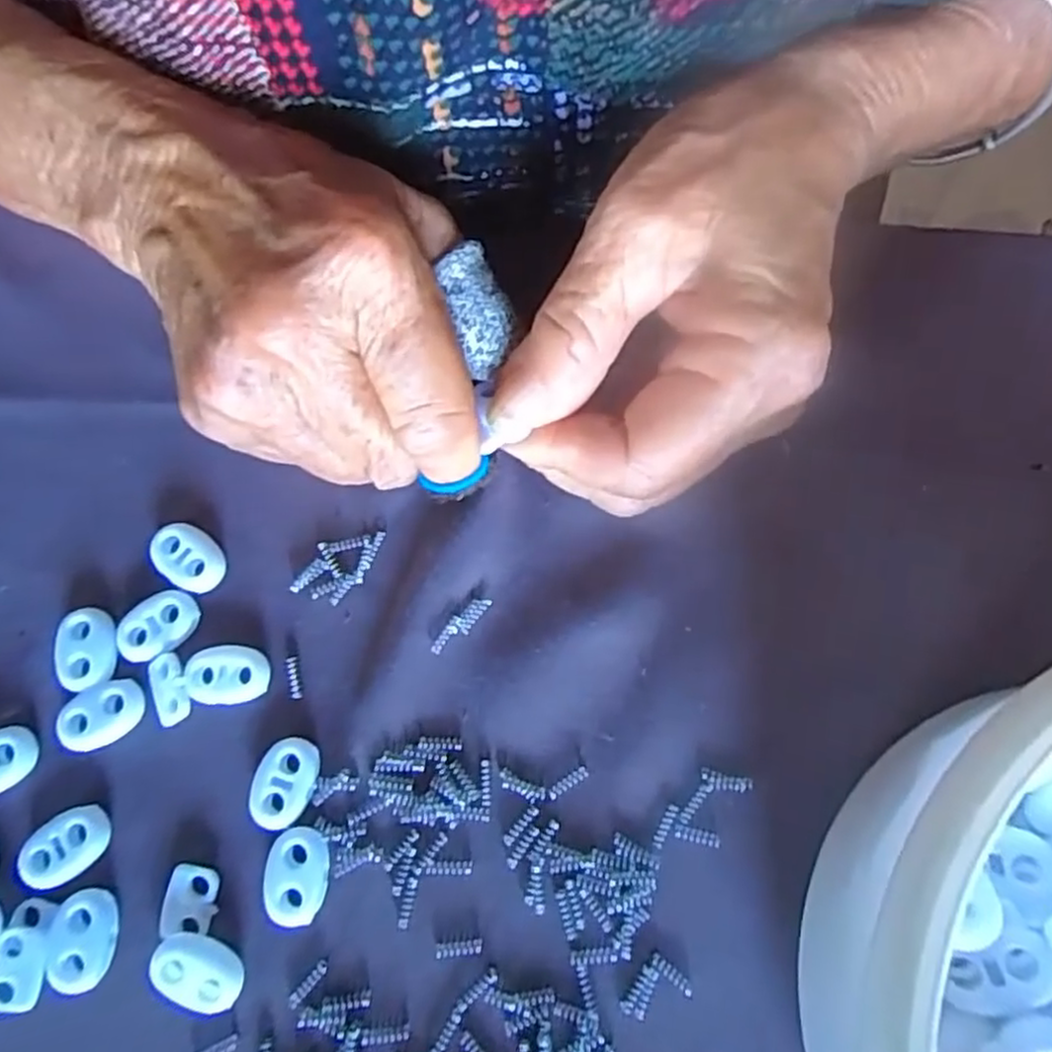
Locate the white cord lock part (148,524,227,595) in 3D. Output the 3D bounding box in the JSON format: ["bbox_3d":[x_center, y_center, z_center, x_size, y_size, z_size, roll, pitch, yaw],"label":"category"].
[{"bbox_3d":[-0.096,0.009,0.203,0.022,0.007,0.016,37,79,9],"label":"white cord lock part"}]

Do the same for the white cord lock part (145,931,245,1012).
[{"bbox_3d":[-0.080,0.109,0.175,0.022,0.008,0.014,21,77,5],"label":"white cord lock part"}]

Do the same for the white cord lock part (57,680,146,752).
[{"bbox_3d":[-0.114,0.050,0.191,0.022,0.004,0.015,-29,78,-6],"label":"white cord lock part"}]

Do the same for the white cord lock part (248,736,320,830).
[{"bbox_3d":[-0.063,0.067,0.187,0.015,0.005,0.022,22,77,6],"label":"white cord lock part"}]

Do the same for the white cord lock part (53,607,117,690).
[{"bbox_3d":[-0.120,0.034,0.196,0.015,0.005,0.021,-7,76,-1],"label":"white cord lock part"}]

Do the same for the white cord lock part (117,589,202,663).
[{"bbox_3d":[-0.102,0.027,0.196,0.022,0.004,0.015,-35,78,-8],"label":"white cord lock part"}]

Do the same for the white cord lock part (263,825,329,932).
[{"bbox_3d":[-0.058,0.089,0.181,0.015,0.005,0.023,0,76,1],"label":"white cord lock part"}]

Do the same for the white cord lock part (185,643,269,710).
[{"bbox_3d":[-0.081,0.041,0.194,0.021,0.005,0.016,-5,76,-1],"label":"white cord lock part"}]

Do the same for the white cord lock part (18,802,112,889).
[{"bbox_3d":[-0.118,0.082,0.183,0.022,0.005,0.015,-33,78,-7],"label":"white cord lock part"}]

